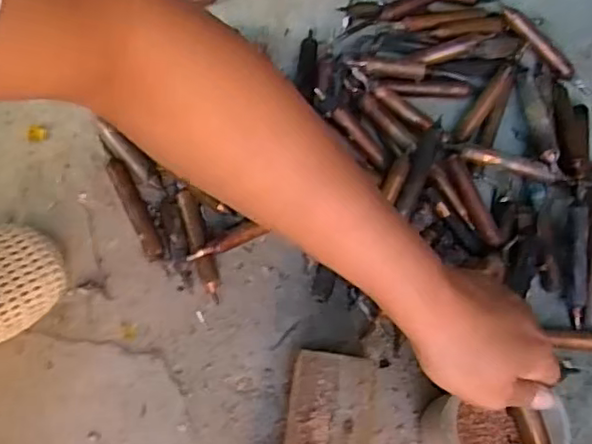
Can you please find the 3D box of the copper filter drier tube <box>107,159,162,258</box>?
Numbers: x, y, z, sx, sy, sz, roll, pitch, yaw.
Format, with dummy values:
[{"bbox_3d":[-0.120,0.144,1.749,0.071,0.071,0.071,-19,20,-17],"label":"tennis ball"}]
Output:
[{"bbox_3d":[-0.156,-0.014,0.609,0.018,0.015,0.104,-25,77,-12],"label":"copper filter drier tube"}]

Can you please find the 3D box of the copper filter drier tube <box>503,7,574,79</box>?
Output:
[{"bbox_3d":[0.263,-0.193,0.681,0.100,0.011,0.019,42,77,-7],"label":"copper filter drier tube"}]

